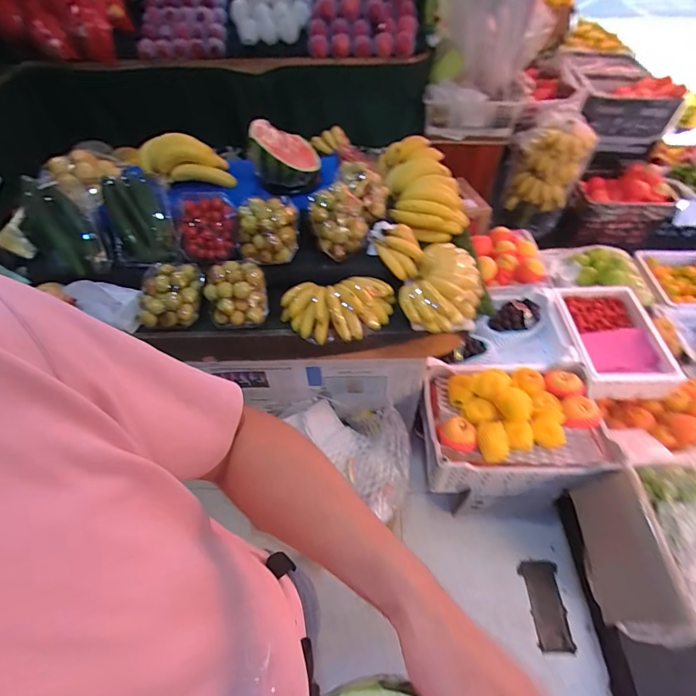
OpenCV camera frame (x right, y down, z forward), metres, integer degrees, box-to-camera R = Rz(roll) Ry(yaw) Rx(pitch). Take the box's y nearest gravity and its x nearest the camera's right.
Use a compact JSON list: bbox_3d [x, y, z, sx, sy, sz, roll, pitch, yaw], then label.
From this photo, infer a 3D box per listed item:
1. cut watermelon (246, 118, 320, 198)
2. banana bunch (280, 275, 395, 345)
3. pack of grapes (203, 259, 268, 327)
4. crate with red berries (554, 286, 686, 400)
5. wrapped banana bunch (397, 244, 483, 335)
[{"bbox_3d":[-0.158,-0.487,0.951,0.163,0.129,0.235,-6,52,-4],"label":"cut watermelon"},{"bbox_3d":[-0.022,-0.090,0.871,0.256,0.064,0.138,-5,52,-2],"label":"banana bunch"},{"bbox_3d":[-0.250,-0.121,0.862,0.129,0.095,0.117,-13,53,-8],"label":"pack of grapes"},{"bbox_3d":[0.888,-0.041,1.335,0.324,0.132,0.451,-3,52,-1],"label":"crate with red berries"},{"bbox_3d":[0.224,-0.137,0.887,0.173,0.076,0.227,25,57,19],"label":"wrapped banana bunch"}]

